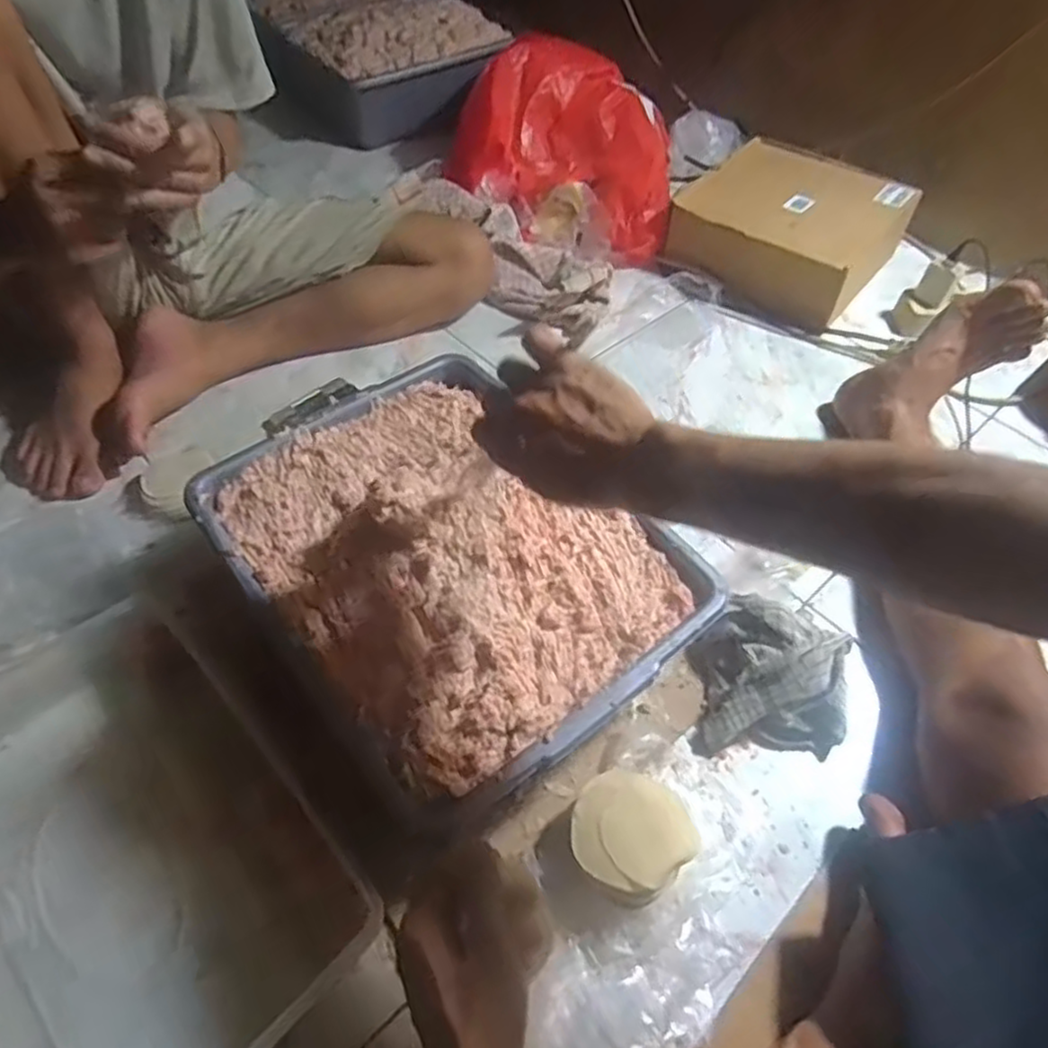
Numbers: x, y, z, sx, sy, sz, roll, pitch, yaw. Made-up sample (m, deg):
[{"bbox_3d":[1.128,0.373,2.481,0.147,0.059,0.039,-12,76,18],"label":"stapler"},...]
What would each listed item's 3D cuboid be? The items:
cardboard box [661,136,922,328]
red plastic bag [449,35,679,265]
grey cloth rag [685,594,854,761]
[{"bbox_3d":[0.380,-0.426,1.023,0.270,0.108,0.256,34,59,21],"label":"cardboard box"},{"bbox_3d":[0.112,-0.594,1.099,0.374,0.162,0.318,33,59,20],"label":"red plastic bag"},{"bbox_3d":[0.219,0.129,0.622,0.133,0.070,0.127,5,53,1],"label":"grey cloth rag"}]

